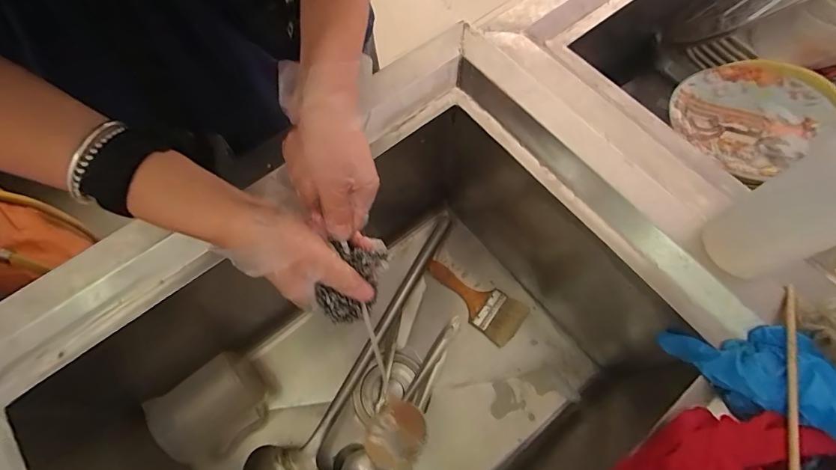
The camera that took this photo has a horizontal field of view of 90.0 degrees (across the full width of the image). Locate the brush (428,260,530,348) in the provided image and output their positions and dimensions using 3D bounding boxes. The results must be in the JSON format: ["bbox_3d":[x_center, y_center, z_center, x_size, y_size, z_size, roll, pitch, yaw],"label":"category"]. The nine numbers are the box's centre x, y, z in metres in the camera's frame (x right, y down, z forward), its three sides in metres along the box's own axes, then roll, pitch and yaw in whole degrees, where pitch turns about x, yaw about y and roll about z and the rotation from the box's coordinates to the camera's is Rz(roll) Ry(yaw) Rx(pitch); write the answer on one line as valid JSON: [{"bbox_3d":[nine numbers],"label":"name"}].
[{"bbox_3d":[0.086,0.098,0.653,0.162,0.029,0.067,38,71,15],"label":"brush"}]

